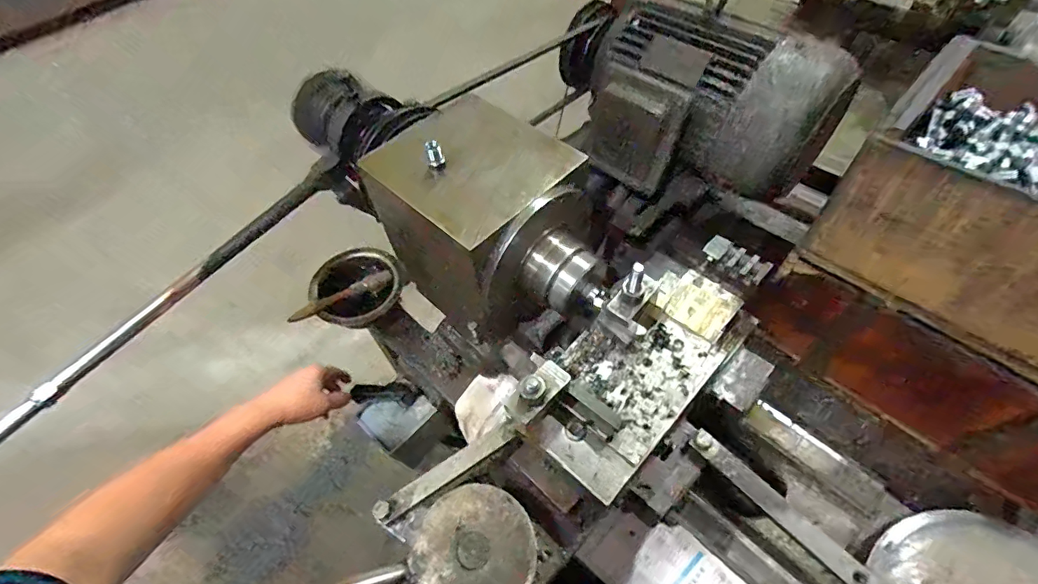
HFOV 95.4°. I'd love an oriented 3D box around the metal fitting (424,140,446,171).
[{"bbox_3d":[-0.077,-0.126,0.438,0.015,0.028,0.009,-15,54,-7],"label":"metal fitting"}]

